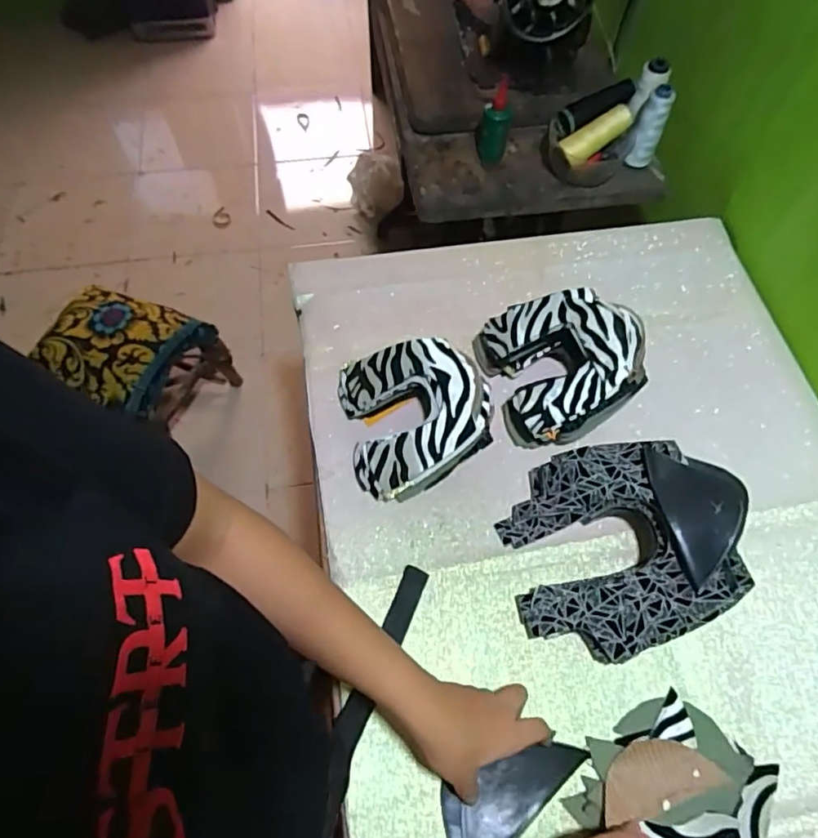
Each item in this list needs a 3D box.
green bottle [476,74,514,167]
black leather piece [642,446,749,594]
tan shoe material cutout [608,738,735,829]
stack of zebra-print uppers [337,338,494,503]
[{"bbox_3d":[0.128,-0.446,0.835,0.048,0.108,0.060,5,62,3],"label":"green bottle"},{"bbox_3d":[0.271,0.081,0.515,0.072,0.020,0.124,-23,60,18],"label":"black leather piece"},{"bbox_3d":[0.213,0.305,0.480,0.105,0.011,0.051,-17,63,-9],"label":"tan shoe material cutout"},{"bbox_3d":[0.011,-0.009,0.622,0.163,0.080,0.167,-11,62,-6],"label":"stack of zebra-print uppers"}]

